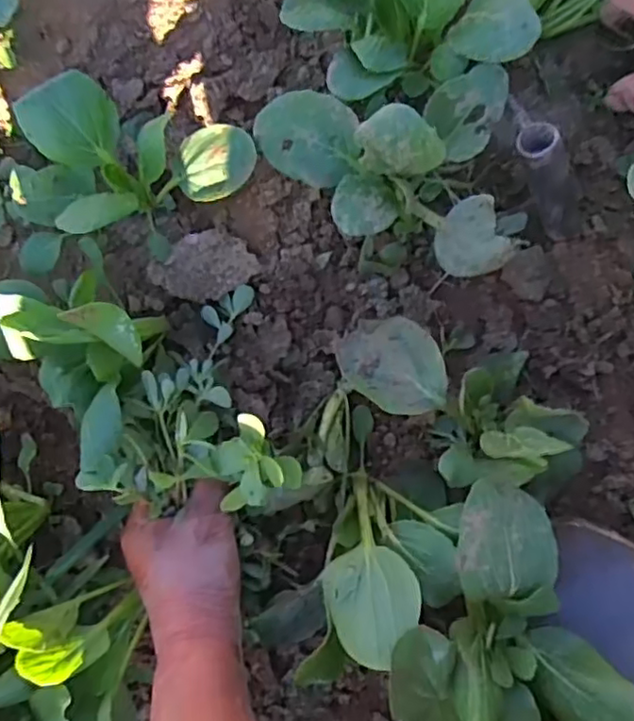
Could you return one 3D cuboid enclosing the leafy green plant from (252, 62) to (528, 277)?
[{"bbox_3d":[0.041,-0.108,0.397,0.144,0.093,0.116,-6,92,0],"label":"leafy green plant"}]

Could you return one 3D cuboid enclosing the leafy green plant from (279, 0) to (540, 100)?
[{"bbox_3d":[0.044,-0.208,0.387,0.117,0.113,0.134,-25,92,0],"label":"leafy green plant"}]

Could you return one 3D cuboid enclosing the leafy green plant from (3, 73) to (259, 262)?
[{"bbox_3d":[-0.120,-0.115,0.410,0.148,0.090,0.093,16,91,-1],"label":"leafy green plant"}]

